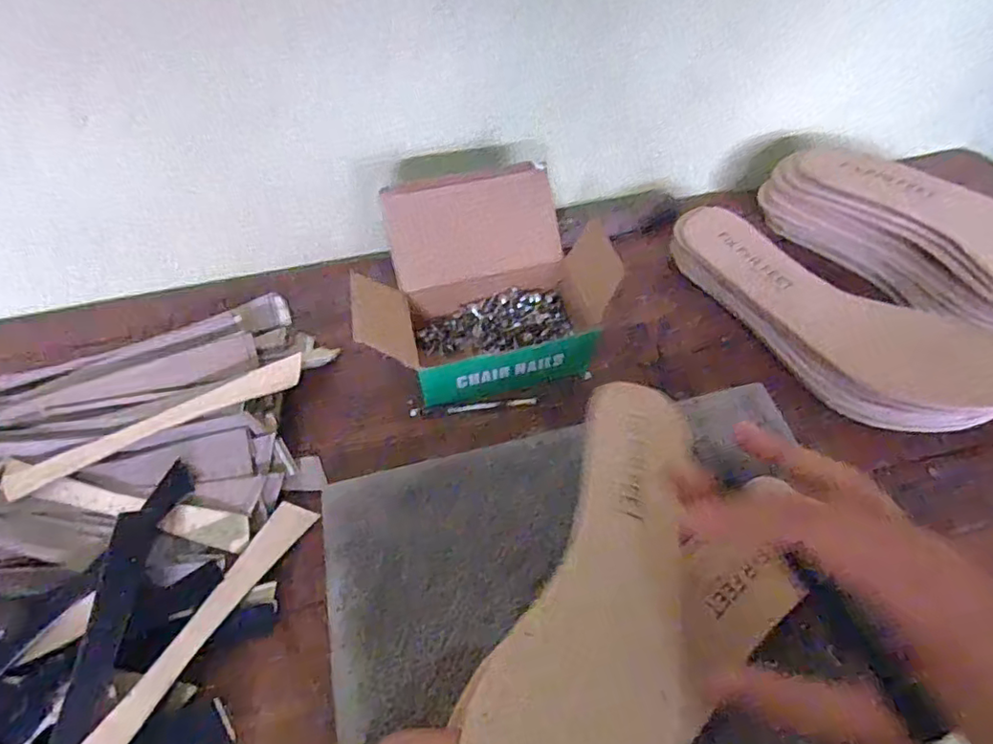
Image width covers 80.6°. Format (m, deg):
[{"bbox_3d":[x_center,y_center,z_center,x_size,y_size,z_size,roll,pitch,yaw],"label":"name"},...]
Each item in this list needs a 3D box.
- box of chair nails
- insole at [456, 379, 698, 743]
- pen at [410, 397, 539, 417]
[{"bbox_3d":[-0.012,-0.058,0.401,0.168,0.088,0.128,-11,56,-6],"label":"box of chair nails"},{"bbox_3d":[0.048,0.094,0.256,0.077,0.019,0.224,15,54,11],"label":"insole"},{"bbox_3d":[-0.015,0.024,0.399,0.086,0.010,0.005,-3,56,-1],"label":"pen"}]

